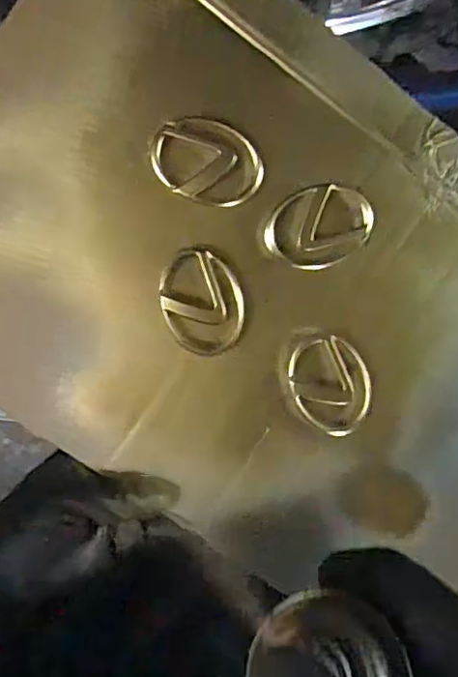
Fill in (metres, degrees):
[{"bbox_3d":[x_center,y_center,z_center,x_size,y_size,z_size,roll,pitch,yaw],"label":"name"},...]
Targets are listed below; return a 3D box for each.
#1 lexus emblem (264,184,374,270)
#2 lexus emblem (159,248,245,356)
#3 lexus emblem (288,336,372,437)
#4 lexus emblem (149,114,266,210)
[{"bbox_3d":[0.052,-0.065,0.352,0.062,0.015,0.046,-5,90,-8],"label":"lexus emblem"},{"bbox_3d":[-0.016,-0.022,0.354,0.048,0.010,0.062,-27,100,5],"label":"lexus emblem"},{"bbox_3d":[0.062,0.031,0.365,0.046,0.007,0.065,-14,106,7],"label":"lexus emblem"},{"bbox_3d":[-0.012,-0.100,0.341,0.063,0.009,0.045,16,104,-4],"label":"lexus emblem"}]

